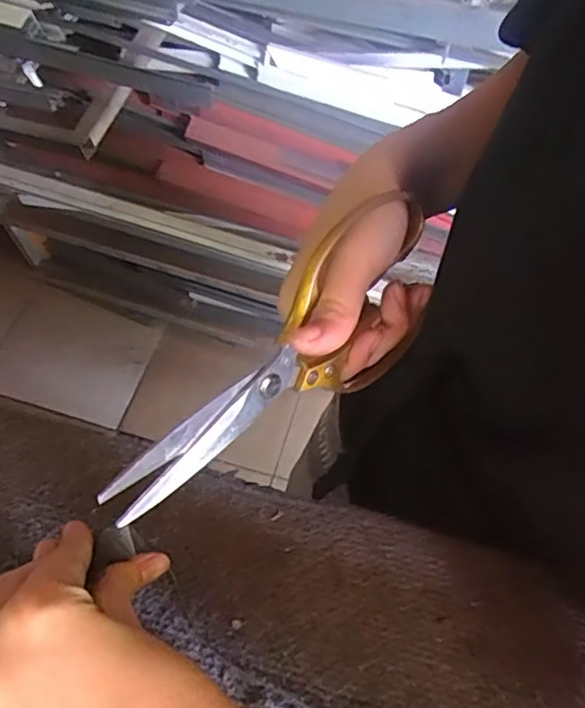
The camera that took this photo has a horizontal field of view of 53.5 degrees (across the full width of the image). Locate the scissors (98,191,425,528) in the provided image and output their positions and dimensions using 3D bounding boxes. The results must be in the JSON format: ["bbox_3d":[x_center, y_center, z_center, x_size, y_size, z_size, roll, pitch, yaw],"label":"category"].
[{"bbox_3d":[-0.006,0.000,0.259,0.178,0.081,0.010,-28,30,-28],"label":"scissors"}]

